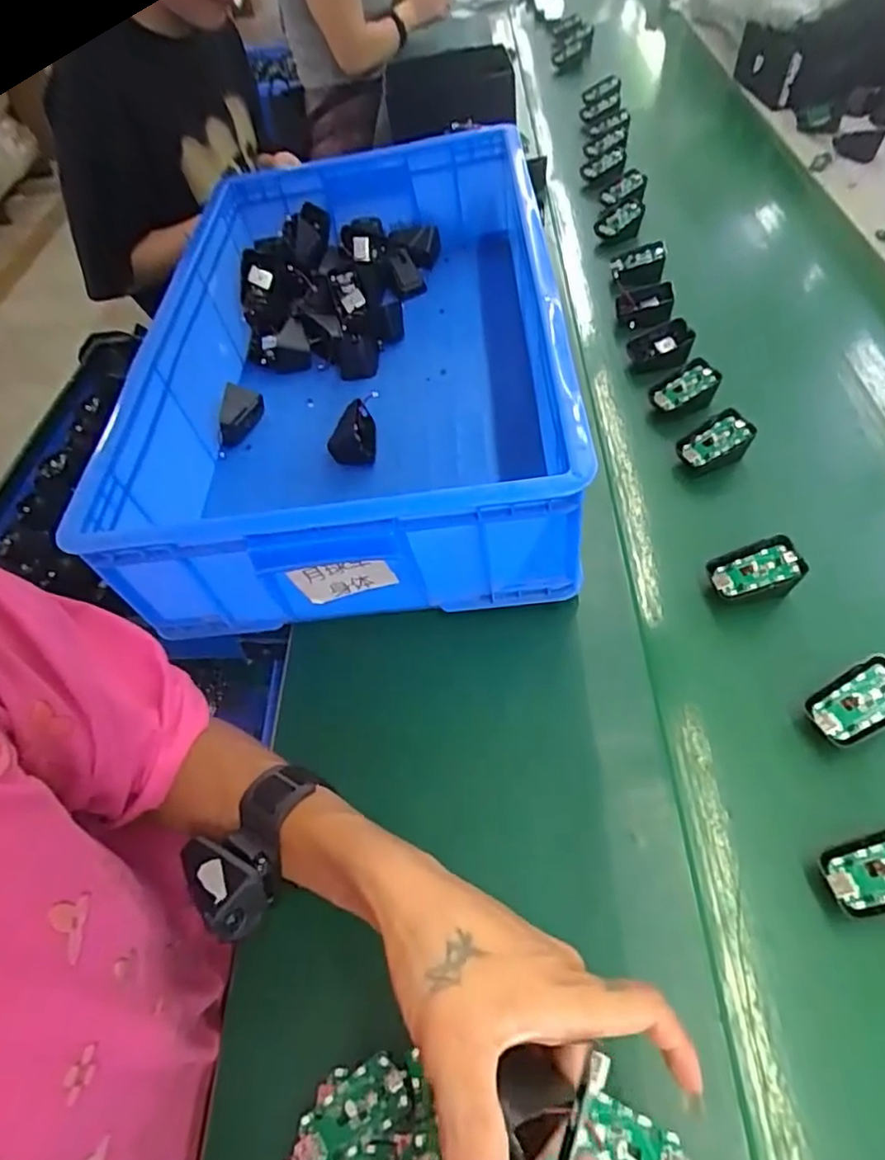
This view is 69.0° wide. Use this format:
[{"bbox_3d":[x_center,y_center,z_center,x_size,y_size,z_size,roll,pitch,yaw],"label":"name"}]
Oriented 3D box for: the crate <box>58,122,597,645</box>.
[{"bbox_3d":[-0.095,-0.263,0.699,0.394,0.175,0.677,-1,50,0],"label":"crate"}]

